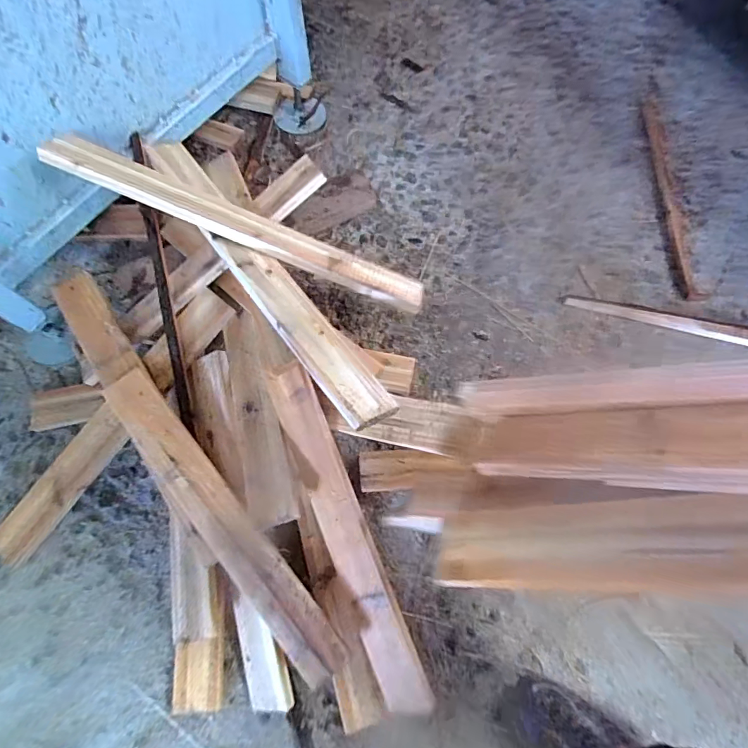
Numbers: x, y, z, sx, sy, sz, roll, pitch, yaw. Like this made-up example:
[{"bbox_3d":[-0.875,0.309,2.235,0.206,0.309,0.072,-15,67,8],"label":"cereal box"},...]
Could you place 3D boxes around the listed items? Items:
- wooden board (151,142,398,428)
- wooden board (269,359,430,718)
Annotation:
[{"bbox_3d":[-0.166,-0.153,0.621,0.065,0.031,0.570,-35,74,-13],"label":"wooden board"},{"bbox_3d":[-0.034,0.208,0.598,0.060,0.042,0.468,-21,85,-11],"label":"wooden board"}]

